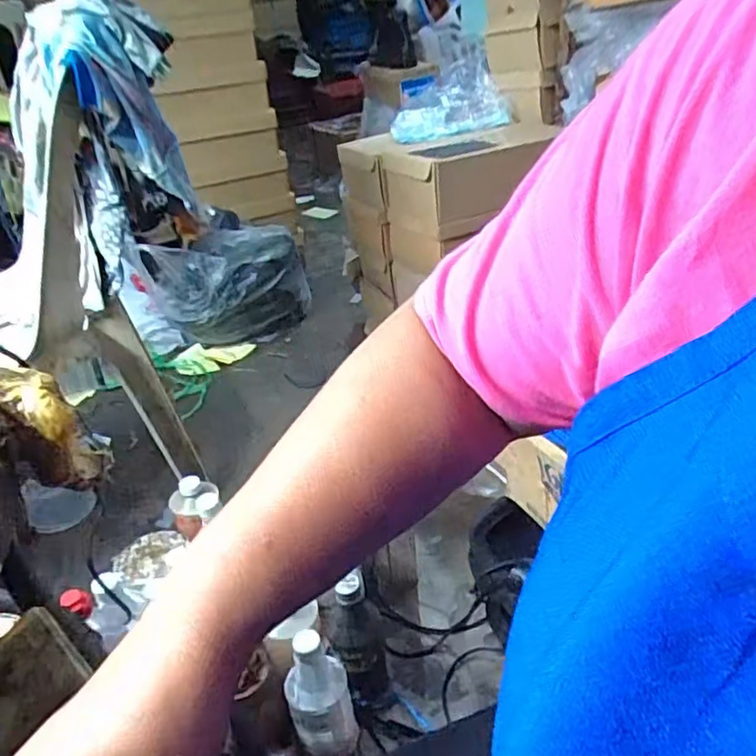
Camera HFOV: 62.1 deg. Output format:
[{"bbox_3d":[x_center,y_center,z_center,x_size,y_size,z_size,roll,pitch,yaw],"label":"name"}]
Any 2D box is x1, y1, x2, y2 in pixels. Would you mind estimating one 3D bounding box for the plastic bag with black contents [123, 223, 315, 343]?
[{"bbox_3d":[-0.369,-0.232,1.604,0.401,0.262,0.150,-20,36,-22],"label":"plastic bag with black contents"}]

